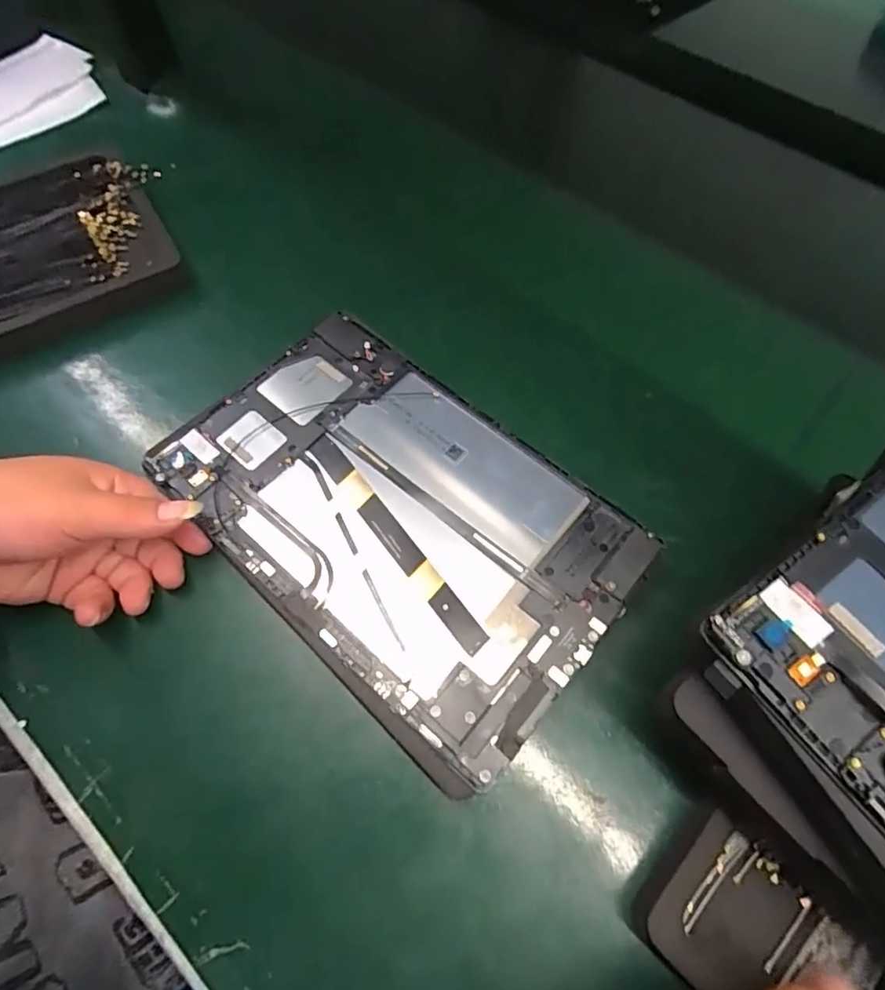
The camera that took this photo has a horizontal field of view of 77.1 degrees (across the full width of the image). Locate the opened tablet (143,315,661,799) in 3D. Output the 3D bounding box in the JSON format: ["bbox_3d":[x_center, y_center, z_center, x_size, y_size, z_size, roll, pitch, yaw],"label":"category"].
[{"bbox_3d":[-0.027,0.009,0.292,0.239,0.012,0.154,39,76,15],"label":"opened tablet"}]

